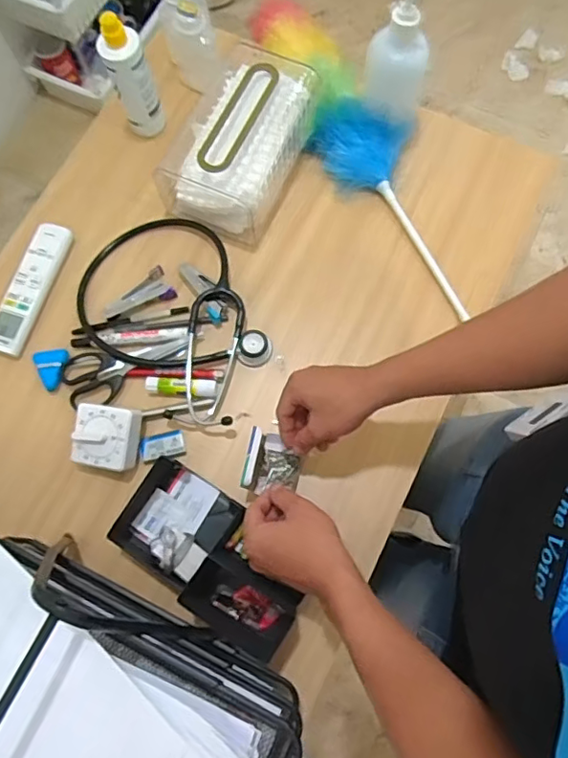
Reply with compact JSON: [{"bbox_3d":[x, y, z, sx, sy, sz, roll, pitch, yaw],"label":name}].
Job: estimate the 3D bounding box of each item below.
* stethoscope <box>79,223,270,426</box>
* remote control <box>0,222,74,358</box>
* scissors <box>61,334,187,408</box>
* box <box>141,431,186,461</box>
[{"bbox_3d":[-0.127,-0.092,0.689,0.274,0.032,0.202,34,78,10],"label":"stethoscope"},{"bbox_3d":[-0.320,-0.116,0.709,0.053,0.014,0.176,17,75,6],"label":"remote control"},{"bbox_3d":[-0.191,-0.009,0.678,0.152,0.006,0.066,-9,74,-1],"label":"scissors"},{"bbox_3d":[-0.142,0.078,0.654,0.050,0.009,0.028,-14,75,-3],"label":"box"}]

